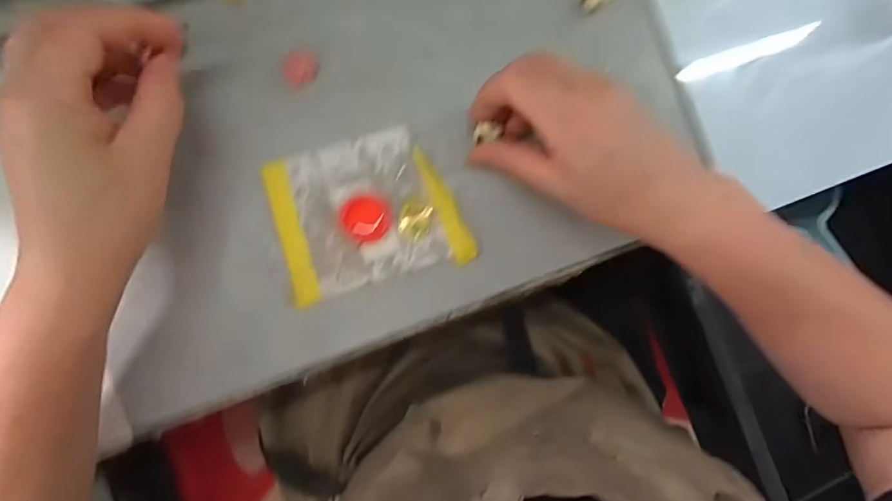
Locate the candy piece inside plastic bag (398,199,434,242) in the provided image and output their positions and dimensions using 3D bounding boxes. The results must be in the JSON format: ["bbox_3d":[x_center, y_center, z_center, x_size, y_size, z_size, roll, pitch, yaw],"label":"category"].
[{"bbox_3d":[-0.019,-0.019,0.295,0.019,0.004,0.025,10,90,-7],"label":"candy piece inside plastic bag"}]

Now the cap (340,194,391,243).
[{"bbox_3d":[-0.050,-0.020,0.290,0.029,0.004,0.029,-7,92,-7],"label":"cap"}]

